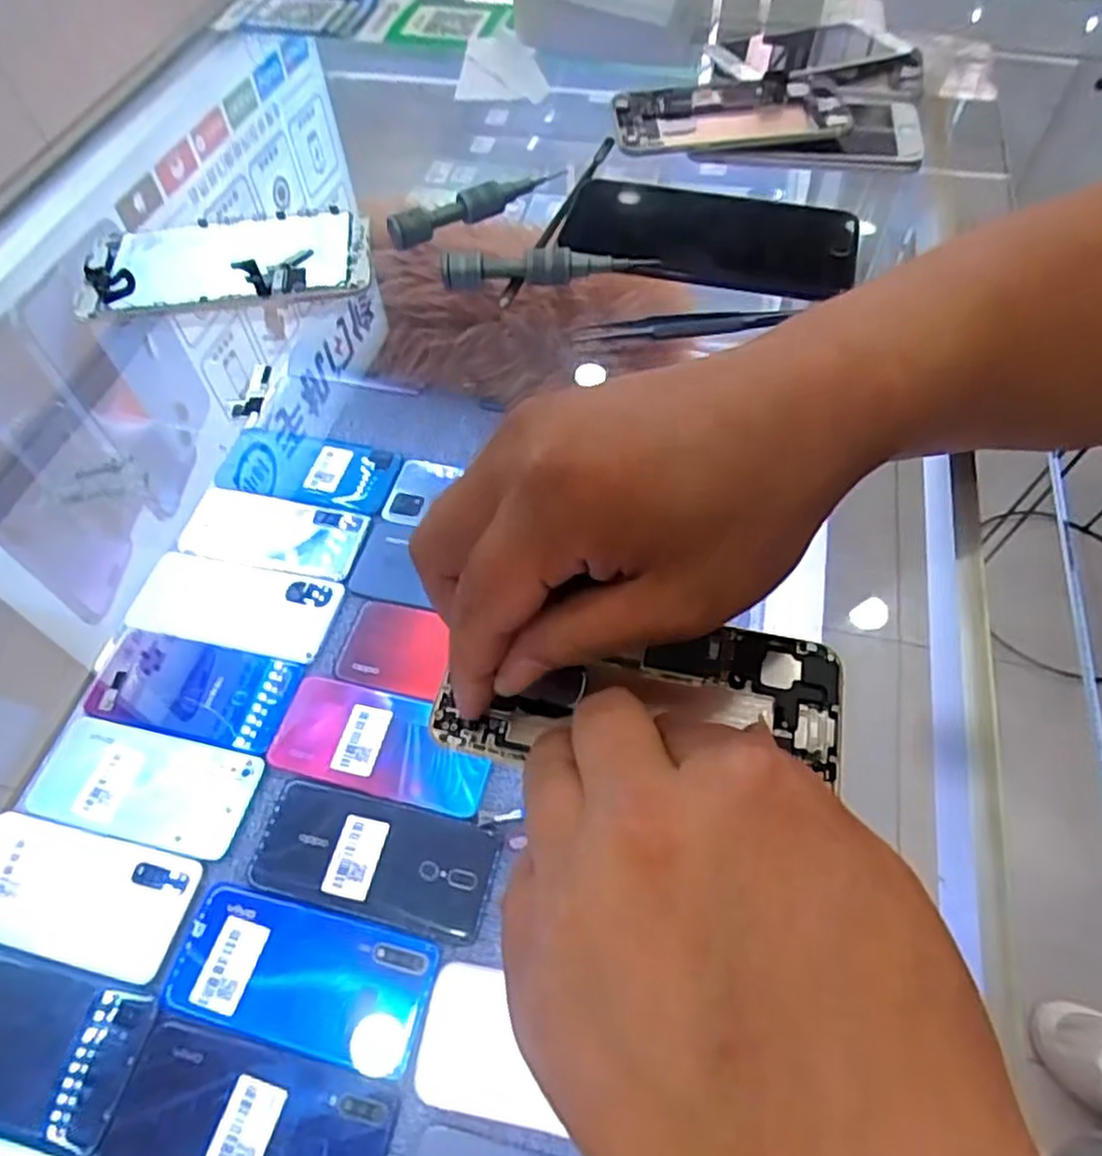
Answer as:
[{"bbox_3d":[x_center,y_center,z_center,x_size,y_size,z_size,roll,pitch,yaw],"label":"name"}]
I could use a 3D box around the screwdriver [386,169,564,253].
[{"bbox_3d":[-0.040,-0.214,0.416,0.111,0.018,0.015,-25,60,-13],"label":"screwdriver"}]

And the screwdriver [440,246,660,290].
[{"bbox_3d":[-0.002,-0.163,0.378,0.109,0.018,0.012,-5,57,-1],"label":"screwdriver"}]

